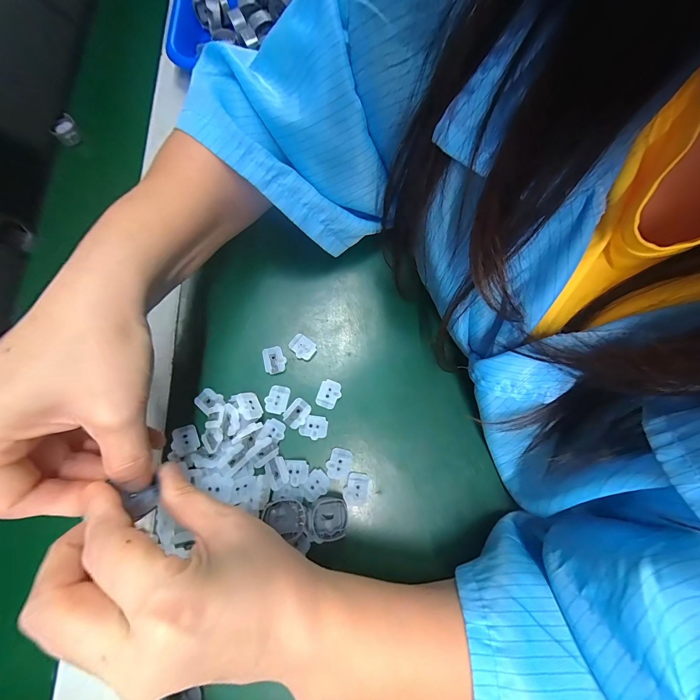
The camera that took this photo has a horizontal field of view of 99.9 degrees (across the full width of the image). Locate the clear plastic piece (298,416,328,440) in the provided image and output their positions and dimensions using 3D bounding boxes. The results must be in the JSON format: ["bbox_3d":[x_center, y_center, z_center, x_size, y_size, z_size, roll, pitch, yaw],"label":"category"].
[{"bbox_3d":[-0.028,0.059,0.224,0.021,0.004,0.017,7,76,0],"label":"clear plastic piece"}]

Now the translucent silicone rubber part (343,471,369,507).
[{"bbox_3d":[0.004,0.102,0.214,0.018,0.004,0.022,5,76,0],"label":"translucent silicone rubber part"}]

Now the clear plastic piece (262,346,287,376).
[{"bbox_3d":[-0.061,0.008,0.237,0.018,0.004,0.022,-15,77,-5],"label":"clear plastic piece"}]

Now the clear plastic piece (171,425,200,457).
[{"bbox_3d":[-0.121,0.066,0.216,0.017,0.009,0.020,-22,78,-7],"label":"clear plastic piece"}]

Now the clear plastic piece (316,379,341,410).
[{"bbox_3d":[-0.016,0.035,0.231,0.017,0.004,0.021,19,76,3],"label":"clear plastic piece"}]

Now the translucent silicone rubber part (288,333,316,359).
[{"bbox_3d":[-0.039,-0.003,0.240,0.022,0.004,0.017,41,79,8],"label":"translucent silicone rubber part"}]

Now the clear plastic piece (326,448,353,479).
[{"bbox_3d":[-0.008,0.085,0.220,0.018,0.004,0.021,10,76,1],"label":"clear plastic piece"}]

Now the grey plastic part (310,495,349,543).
[{"bbox_3d":[-0.014,0.116,0.204,0.024,0.016,0.025,-9,77,-4],"label":"grey plastic part"}]

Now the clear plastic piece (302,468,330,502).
[{"bbox_3d":[-0.025,0.099,0.213,0.021,0.004,0.017,-43,81,-11],"label":"clear plastic piece"}]

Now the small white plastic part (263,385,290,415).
[{"bbox_3d":[-0.057,0.038,0.229,0.017,0.004,0.021,12,76,1],"label":"small white plastic part"}]

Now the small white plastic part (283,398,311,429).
[{"bbox_3d":[-0.040,0.049,0.225,0.017,0.004,0.021,38,78,7],"label":"small white plastic part"}]

